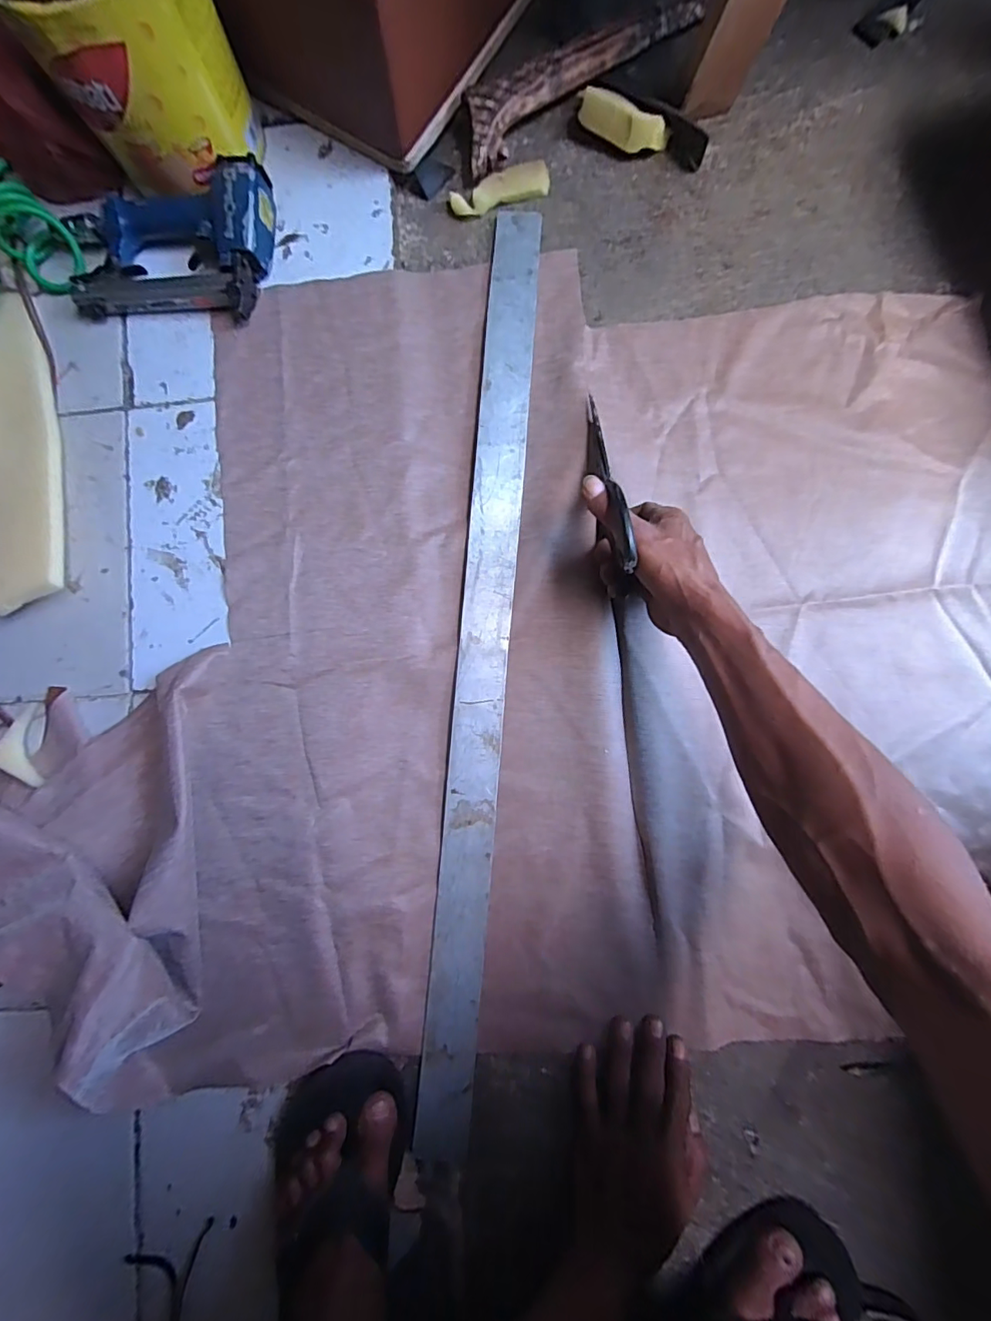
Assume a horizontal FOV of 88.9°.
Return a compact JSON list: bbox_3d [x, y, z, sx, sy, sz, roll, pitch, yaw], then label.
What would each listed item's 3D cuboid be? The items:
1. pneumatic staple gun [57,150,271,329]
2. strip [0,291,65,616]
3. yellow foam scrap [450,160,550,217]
[{"bbox_3d":[-0.330,-0.426,0.514,0.201,0.051,0.136,4,86,4],"label":"pneumatic staple gun"},{"bbox_3d":[-0.491,-0.218,0.519,0.080,0.037,0.325,-11,86,3],"label":"strip"},{"bbox_3d":[0.004,-0.492,0.527,0.102,0.012,0.033,-11,86,3],"label":"yellow foam scrap"}]

